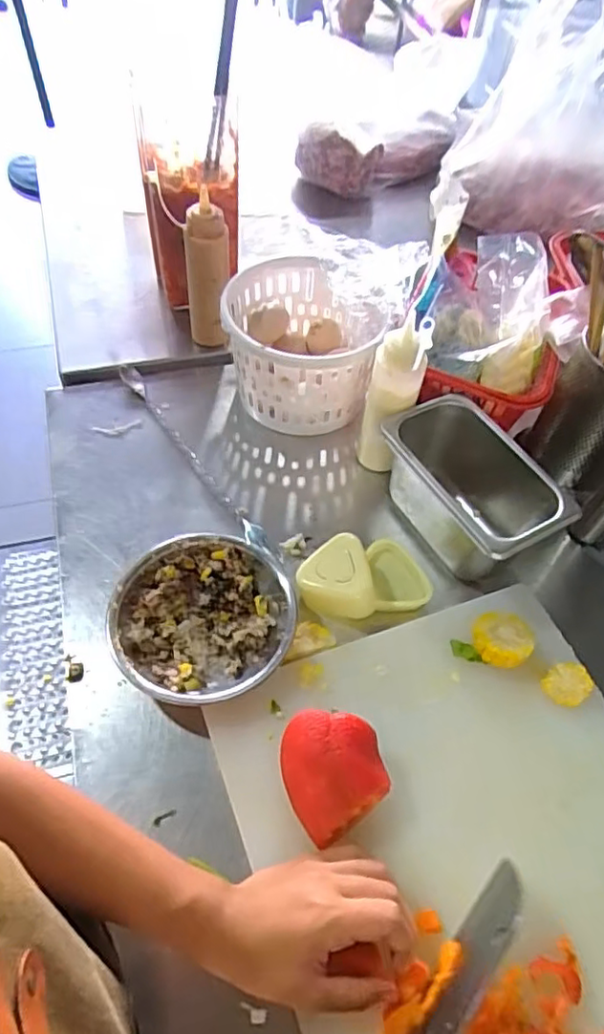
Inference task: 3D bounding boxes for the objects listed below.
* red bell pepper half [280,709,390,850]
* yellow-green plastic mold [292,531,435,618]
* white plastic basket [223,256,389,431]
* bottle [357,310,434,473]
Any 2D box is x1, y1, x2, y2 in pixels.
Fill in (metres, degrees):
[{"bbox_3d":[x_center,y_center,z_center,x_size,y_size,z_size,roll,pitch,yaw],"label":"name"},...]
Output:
[{"bbox_3d":[0.020,0.182,0.447,0.071,0.051,0.076,2,55,-3],"label":"red bell pepper half"},{"bbox_3d":[0.056,0.057,0.562,0.121,0.059,0.073,-12,56,-13],"label":"yellow-green plastic mold"},{"bbox_3d":[-0.006,-0.189,0.678,0.155,0.126,0.166,-2,55,-6],"label":"white plastic basket"},{"bbox_3d":[0.085,-0.112,0.590,0.048,0.185,0.050,15,55,6],"label":"bottle"}]

